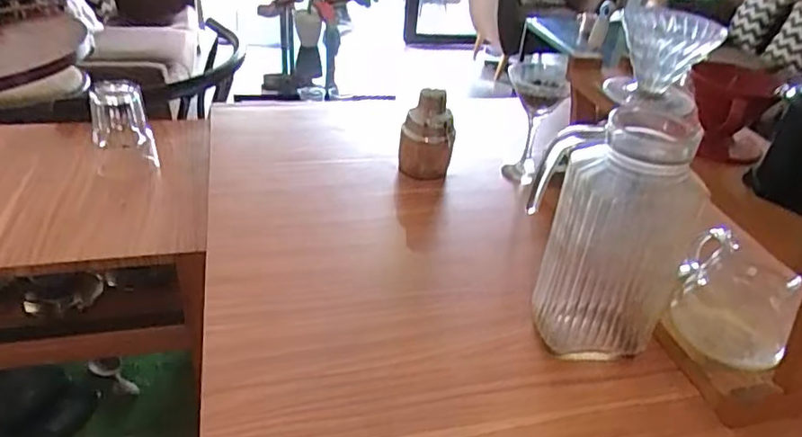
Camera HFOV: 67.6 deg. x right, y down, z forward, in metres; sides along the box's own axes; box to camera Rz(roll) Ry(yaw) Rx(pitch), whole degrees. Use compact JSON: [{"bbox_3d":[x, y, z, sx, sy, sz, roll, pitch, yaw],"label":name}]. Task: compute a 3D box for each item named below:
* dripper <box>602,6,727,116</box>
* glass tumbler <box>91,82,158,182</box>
[{"bbox_3d":[0.295,-0.181,0.690,0.109,0.111,0.102,20,36,20],"label":"dripper"},{"bbox_3d":[-0.419,-0.132,0.898,0.082,0.149,0.074,-10,37,-21],"label":"glass tumbler"}]

